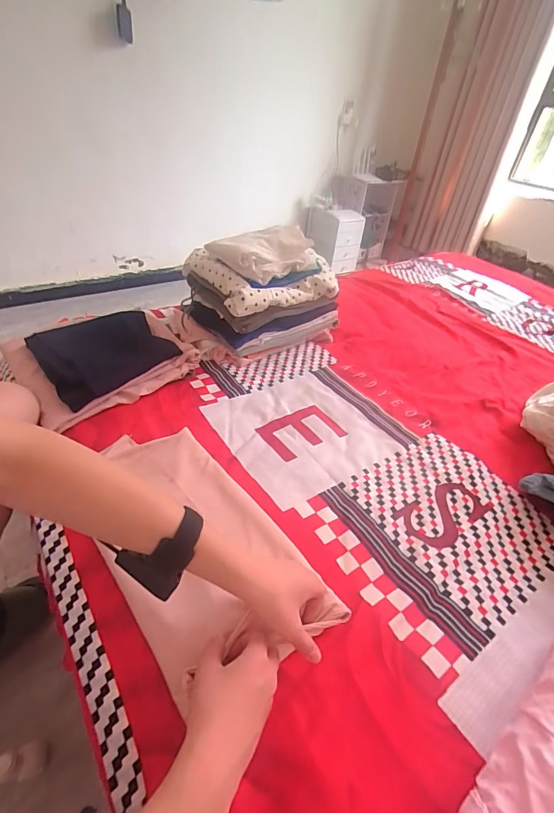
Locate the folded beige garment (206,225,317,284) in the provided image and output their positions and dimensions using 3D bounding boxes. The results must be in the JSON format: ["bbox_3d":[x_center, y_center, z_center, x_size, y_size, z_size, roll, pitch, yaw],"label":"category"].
[{"bbox_3d":[-0.041,-0.397,0.950,0.208,0.071,0.211,-21,46,-28],"label":"folded beige garment"}]

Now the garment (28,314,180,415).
[{"bbox_3d":[-0.380,-0.125,0.828,0.241,0.049,0.259,35,48,31],"label":"garment"}]

